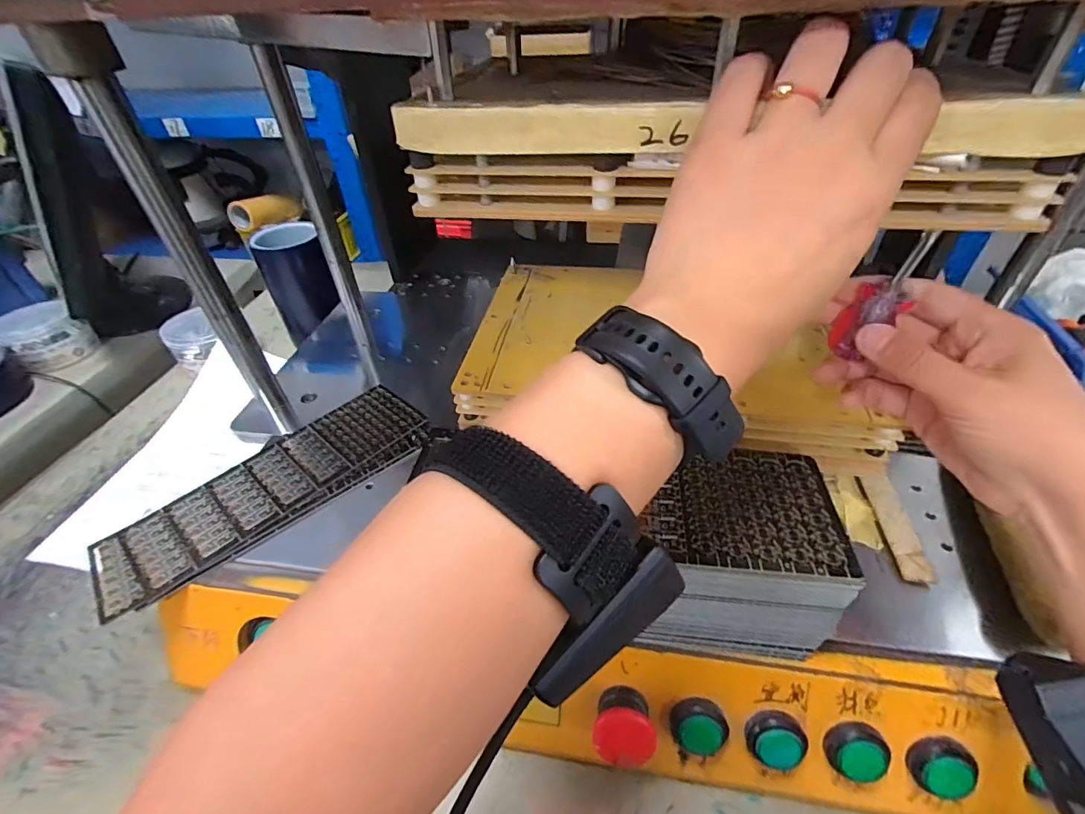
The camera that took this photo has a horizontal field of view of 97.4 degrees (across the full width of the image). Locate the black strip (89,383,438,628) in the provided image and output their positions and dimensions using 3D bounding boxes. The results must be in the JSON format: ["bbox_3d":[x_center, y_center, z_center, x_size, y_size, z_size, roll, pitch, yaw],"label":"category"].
[{"bbox_3d":[-0.212,0.059,0.385,0.245,0.015,0.083,-35,51,-30],"label":"black strip"}]

